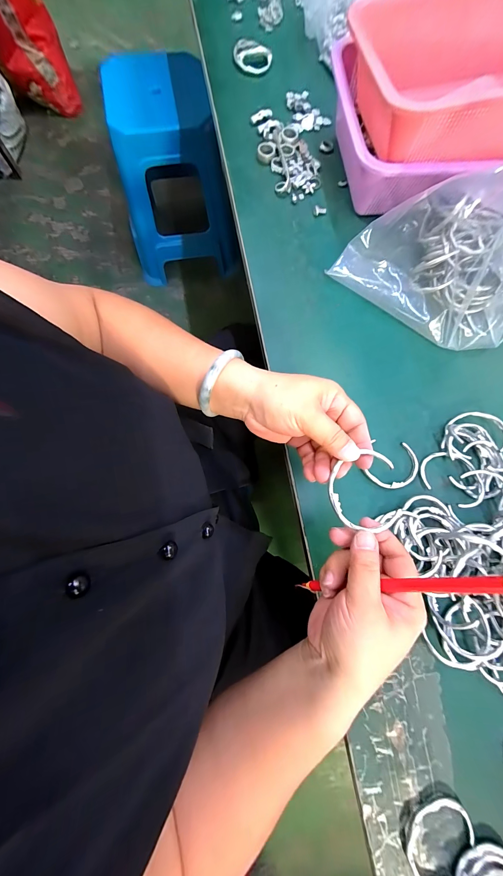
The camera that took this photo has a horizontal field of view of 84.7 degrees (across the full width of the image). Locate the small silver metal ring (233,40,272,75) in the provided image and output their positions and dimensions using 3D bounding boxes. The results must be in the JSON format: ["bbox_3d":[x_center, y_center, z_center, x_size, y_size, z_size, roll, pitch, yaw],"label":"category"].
[{"bbox_3d":[0.002,-0.621,0.449,0.060,0.012,0.063,1,79,-3],"label":"small silver metal ring"}]

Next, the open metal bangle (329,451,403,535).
[{"bbox_3d":[0.092,0.044,0.227,0.055,0.006,0.060,0,80,0],"label":"open metal bangle"}]

